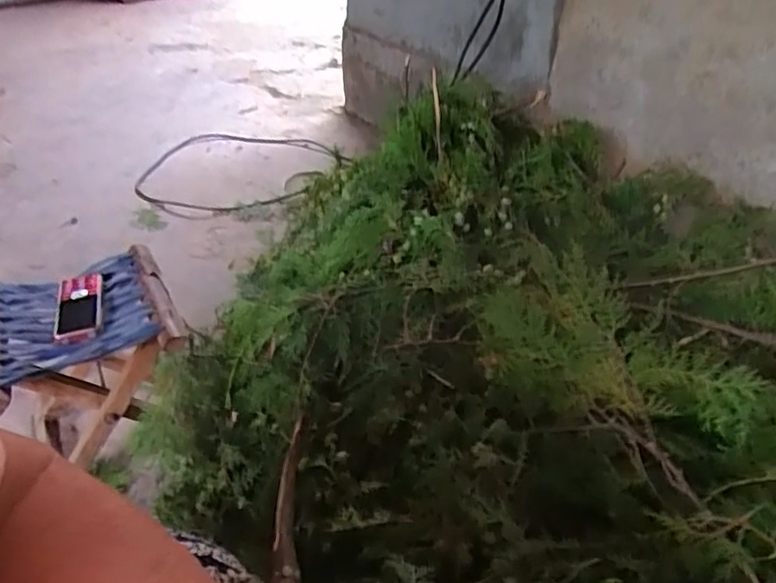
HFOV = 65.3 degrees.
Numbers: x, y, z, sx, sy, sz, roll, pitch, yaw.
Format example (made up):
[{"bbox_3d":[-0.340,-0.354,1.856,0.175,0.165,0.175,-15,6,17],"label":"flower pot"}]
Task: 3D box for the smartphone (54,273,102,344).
[{"bbox_3d":[-0.414,0.022,0.809,0.059,0.008,0.111,-15,51,-4],"label":"smartphone"}]

